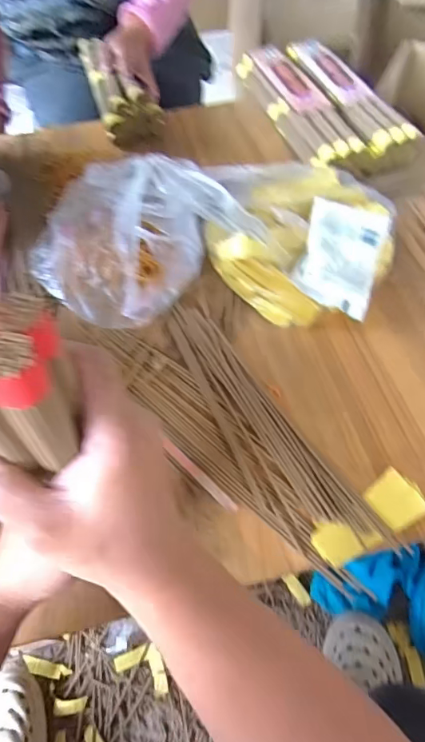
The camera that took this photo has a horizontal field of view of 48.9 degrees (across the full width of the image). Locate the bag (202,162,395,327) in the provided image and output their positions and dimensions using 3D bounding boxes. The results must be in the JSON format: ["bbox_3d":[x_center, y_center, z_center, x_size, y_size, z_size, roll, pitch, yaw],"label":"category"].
[{"bbox_3d":[0.103,-0.177,0.591,0.244,0.100,0.229,5,58,5],"label":"bag"}]

